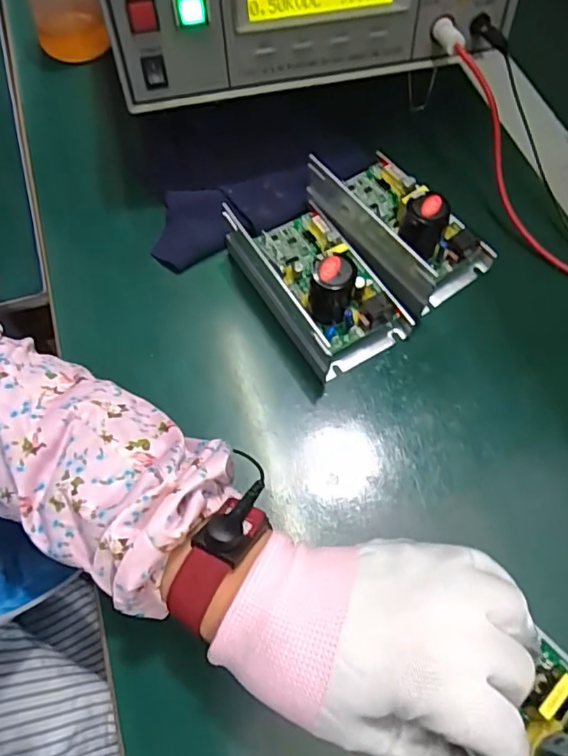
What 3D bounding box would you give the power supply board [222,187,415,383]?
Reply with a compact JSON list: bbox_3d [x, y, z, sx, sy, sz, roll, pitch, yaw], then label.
[{"bbox_3d":[0.021,-0.074,0.378,0.086,0.057,0.132,-27,67,-13],"label":"power supply board"}]

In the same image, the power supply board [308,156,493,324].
[{"bbox_3d":[0.081,-0.118,0.399,0.080,0.057,0.128,-36,70,-16],"label":"power supply board"}]

